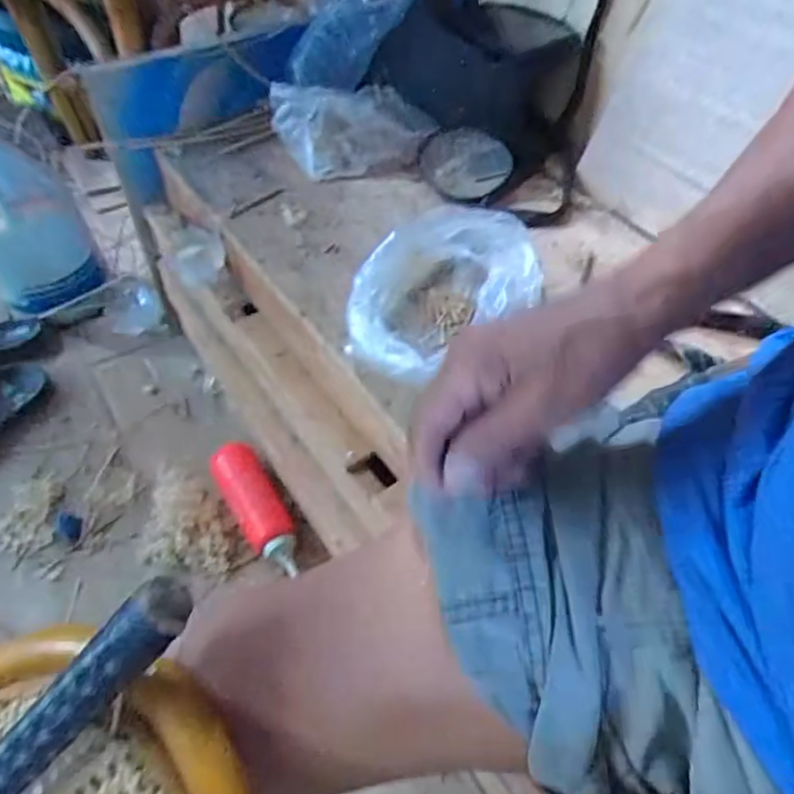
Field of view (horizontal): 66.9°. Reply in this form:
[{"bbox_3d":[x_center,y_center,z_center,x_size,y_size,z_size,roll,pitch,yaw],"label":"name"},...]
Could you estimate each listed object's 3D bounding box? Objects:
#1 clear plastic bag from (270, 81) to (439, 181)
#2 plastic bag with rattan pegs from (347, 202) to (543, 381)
[{"bbox_3d":[-0.045,-0.303,0.664,0.167,0.060,0.101,-20,57,-17],"label":"clear plastic bag"},{"bbox_3d":[0.033,-0.083,0.497,0.179,0.067,0.105,-37,63,-26],"label":"plastic bag with rattan pegs"}]

